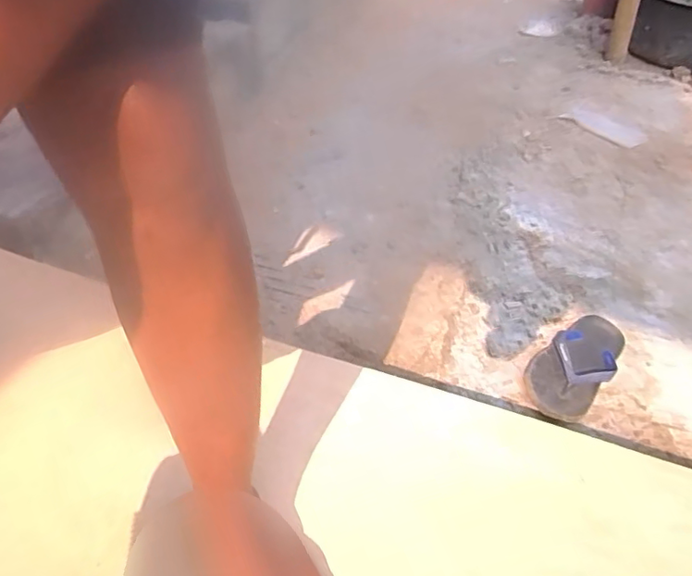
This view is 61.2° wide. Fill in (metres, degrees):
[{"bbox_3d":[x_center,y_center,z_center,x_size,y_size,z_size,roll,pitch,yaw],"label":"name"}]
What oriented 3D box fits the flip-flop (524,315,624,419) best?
[{"bbox_3d":[0.395,0.117,0.987,0.117,0.047,0.291,33,47,29],"label":"flip-flop"}]

